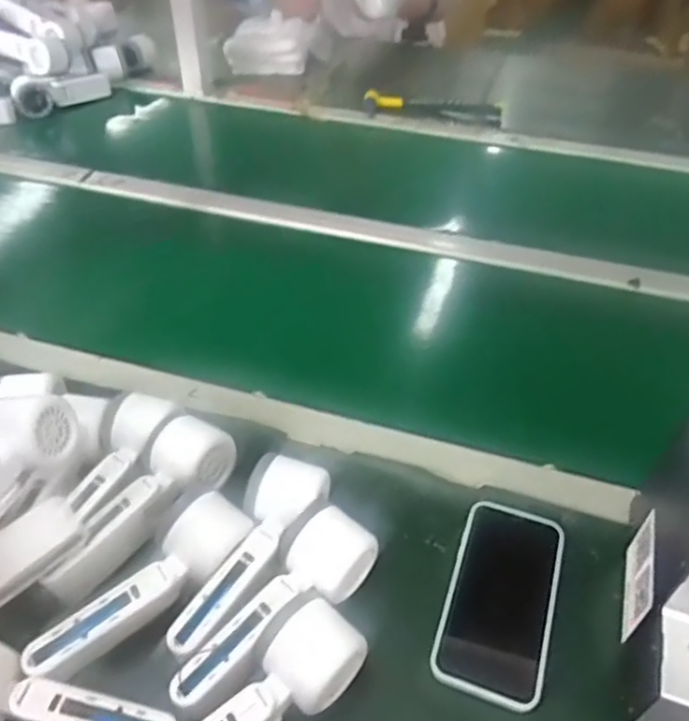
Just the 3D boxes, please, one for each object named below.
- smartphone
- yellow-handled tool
[{"bbox_3d":[0.115,0.173,0.472,0.074,0.012,0.146,14,45,14],"label":"smartphone"},{"bbox_3d":[0.152,-0.436,1.112,0.240,0.032,0.057,10,44,10],"label":"yellow-handled tool"}]

